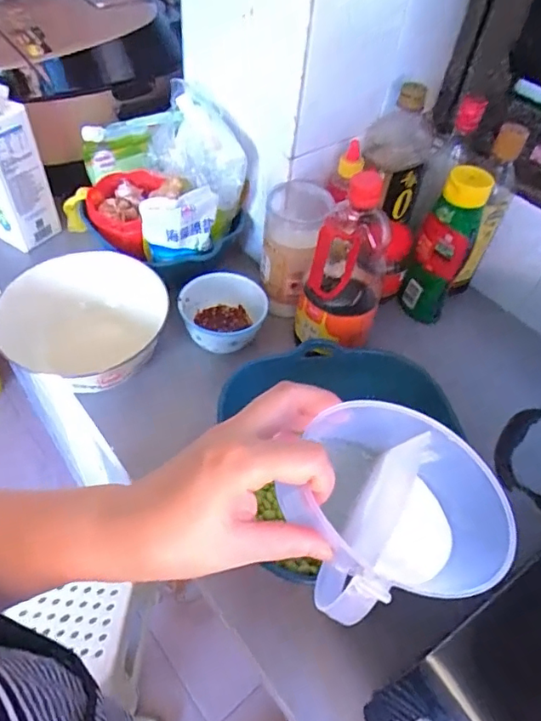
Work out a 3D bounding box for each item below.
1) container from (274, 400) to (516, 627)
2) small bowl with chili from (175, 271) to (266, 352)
[{"bbox_3d":[0.066,0.092,0.314,0.105,0.106,0.121,-19,56,-20],"label":"container"},{"bbox_3d":[-0.064,-0.065,0.704,0.112,0.061,0.108,3,51,-4],"label":"small bowl with chili"}]

